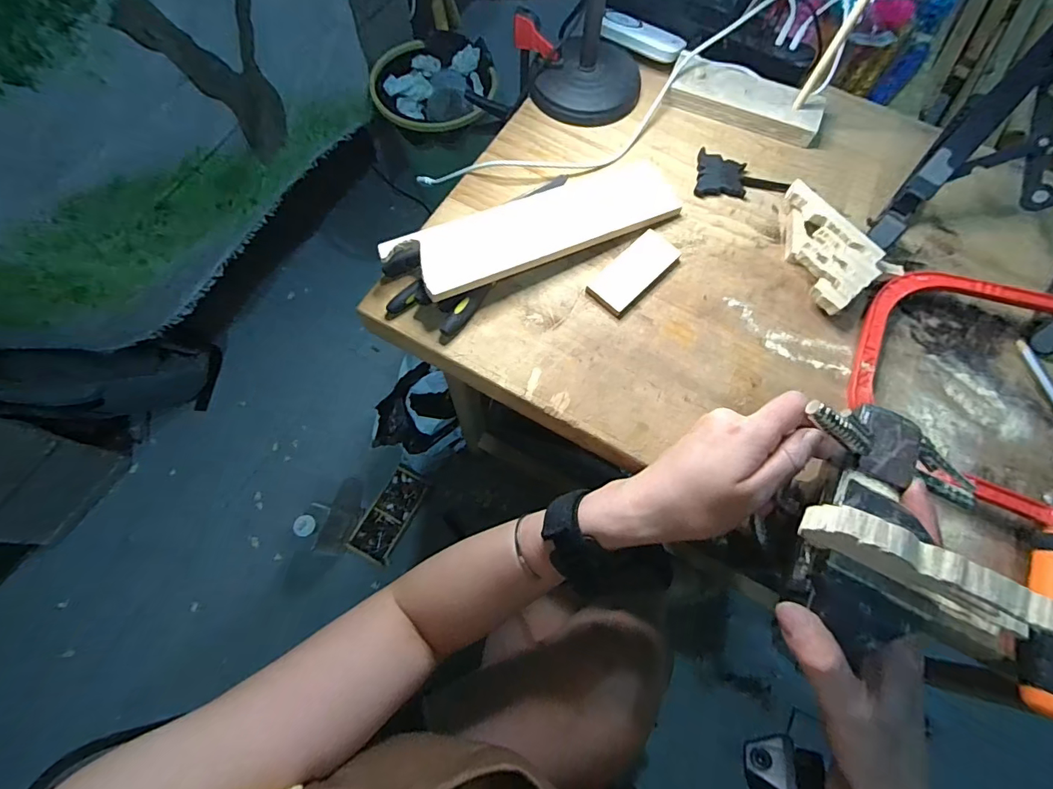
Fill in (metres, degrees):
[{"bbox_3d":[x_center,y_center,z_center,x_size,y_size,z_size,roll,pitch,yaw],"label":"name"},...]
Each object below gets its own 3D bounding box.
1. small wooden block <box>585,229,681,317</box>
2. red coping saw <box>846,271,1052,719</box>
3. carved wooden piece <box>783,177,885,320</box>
[{"bbox_3d":[0.088,-0.100,0.385,0.037,0.005,0.083,43,74,13],"label":"small wooden block"},{"bbox_3d":[0.304,0.038,0.328,0.144,0.031,0.295,20,71,6],"label":"red coping saw"},{"bbox_3d":[0.236,-0.119,0.391,0.073,0.025,0.099,-38,75,-14],"label":"carved wooden piece"}]

